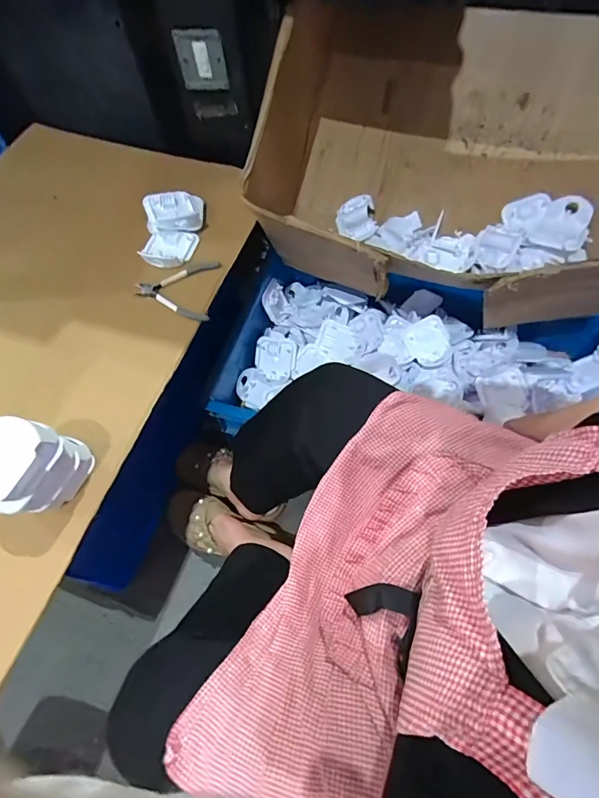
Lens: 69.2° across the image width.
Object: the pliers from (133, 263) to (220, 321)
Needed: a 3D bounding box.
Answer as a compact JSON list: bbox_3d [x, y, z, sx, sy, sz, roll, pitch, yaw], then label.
[{"bbox_3d":[-0.211,-0.187,0.737,0.136,0.015,0.130,3,62,4],"label":"pliers"}]

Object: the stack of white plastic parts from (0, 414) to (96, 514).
[{"bbox_3d":[-0.333,0.084,0.538,0.085,0.117,0.116,19,64,13],"label":"stack of white plastic parts"}]

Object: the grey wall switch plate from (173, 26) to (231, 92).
[{"bbox_3d":[-0.167,-0.576,0.737,0.084,0.091,0.010,12,63,9],"label":"grey wall switch plate"}]

